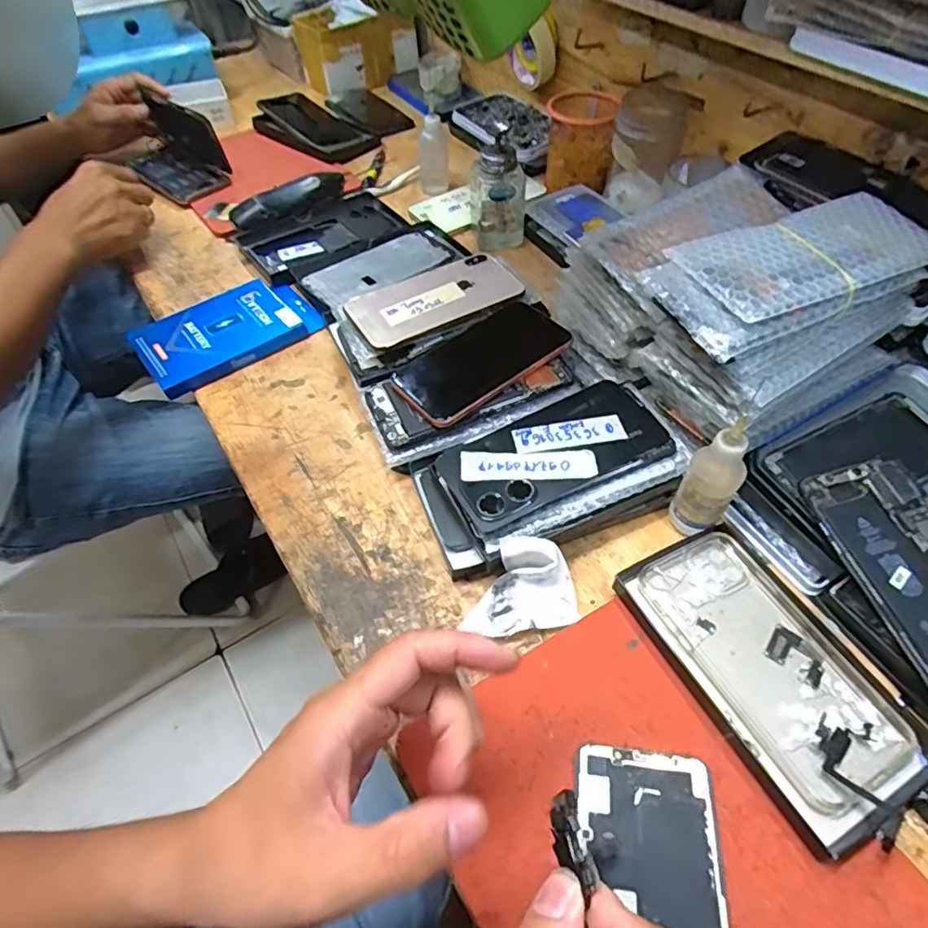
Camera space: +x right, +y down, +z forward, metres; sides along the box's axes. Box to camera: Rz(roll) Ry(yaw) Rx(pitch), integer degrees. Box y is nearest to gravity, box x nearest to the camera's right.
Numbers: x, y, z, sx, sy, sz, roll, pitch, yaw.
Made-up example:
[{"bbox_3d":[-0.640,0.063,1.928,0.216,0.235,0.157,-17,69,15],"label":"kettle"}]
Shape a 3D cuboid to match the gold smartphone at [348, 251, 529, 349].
[{"bbox_3d":[-0.026,-0.156,0.537,0.158,0.010,0.081,-25,59,-15],"label":"gold smartphone"}]

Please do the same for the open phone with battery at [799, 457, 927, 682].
[{"bbox_3d":[0.281,0.067,0.355,0.076,0.005,0.157,-16,58,-6],"label":"open phone with battery"}]

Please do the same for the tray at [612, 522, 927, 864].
[{"bbox_3d":[0.189,0.125,0.359,0.102,0.014,0.181,-24,55,-16],"label":"tray"}]

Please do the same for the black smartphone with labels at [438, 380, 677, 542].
[{"bbox_3d":[0.066,-0.009,0.426,0.161,0.014,0.078,-23,60,-13],"label":"black smartphone with labels"}]

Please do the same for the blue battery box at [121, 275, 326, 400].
[{"bbox_3d":[-0.230,-0.137,0.566,0.168,0.022,0.108,-28,57,-19],"label":"blue battery box"}]

